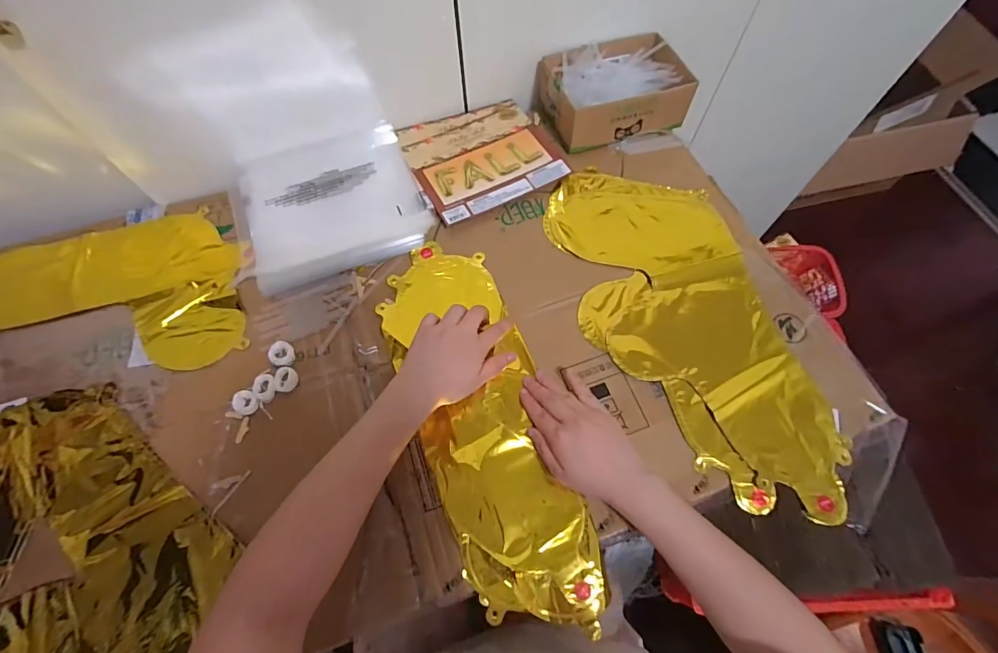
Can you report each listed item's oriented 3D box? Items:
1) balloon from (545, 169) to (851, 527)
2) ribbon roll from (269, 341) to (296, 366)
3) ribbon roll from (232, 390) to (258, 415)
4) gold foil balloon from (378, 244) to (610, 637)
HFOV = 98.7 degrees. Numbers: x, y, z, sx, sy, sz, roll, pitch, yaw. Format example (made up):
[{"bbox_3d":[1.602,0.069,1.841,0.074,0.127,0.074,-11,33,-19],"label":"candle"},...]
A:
[{"bbox_3d":[0.211,-0.015,0.494,0.212,0.023,0.441,-13,68,-6],"label":"balloon"},{"bbox_3d":[-0.242,0.031,0.480,0.029,0.010,0.027,-1,65,1],"label":"ribbon roll"},{"bbox_3d":[-0.267,0.080,0.452,0.023,0.008,0.024,-1,65,1],"label":"ribbon roll"},{"bbox_3d":[-0.021,0.092,0.460,0.137,0.019,0.416,-18,68,-8],"label":"gold foil balloon"}]

